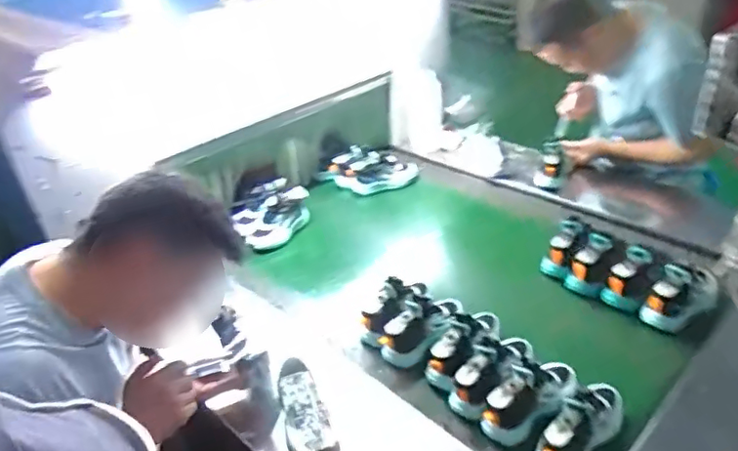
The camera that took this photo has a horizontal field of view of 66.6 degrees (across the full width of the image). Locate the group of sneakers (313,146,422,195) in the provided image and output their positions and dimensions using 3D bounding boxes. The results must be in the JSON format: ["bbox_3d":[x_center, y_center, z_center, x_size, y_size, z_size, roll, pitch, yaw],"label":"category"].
[{"bbox_3d":[-0.013,-0.164,1.728,0.312,0.114,0.140,0,32,10],"label":"group of sneakers"}]

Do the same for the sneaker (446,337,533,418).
[{"bbox_3d":[0.229,0.251,1.013,0.078,0.103,0.215,20,40,36],"label":"sneaker"}]

